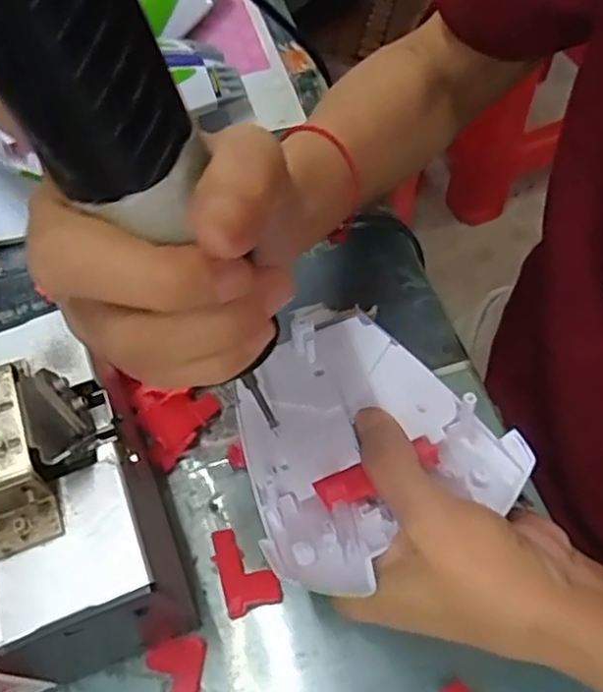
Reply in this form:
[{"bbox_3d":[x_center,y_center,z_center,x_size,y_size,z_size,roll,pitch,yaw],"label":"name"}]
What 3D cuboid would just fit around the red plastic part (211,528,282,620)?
[{"bbox_3d":[-0.026,0.096,0.292,0.023,0.011,0.037,-19,59,-8],"label":"red plastic part"}]

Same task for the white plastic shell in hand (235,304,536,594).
[{"bbox_3d":[0.018,0.029,0.260,0.095,0.018,0.109,-25,60,-12],"label":"white plastic shell in hand"}]

